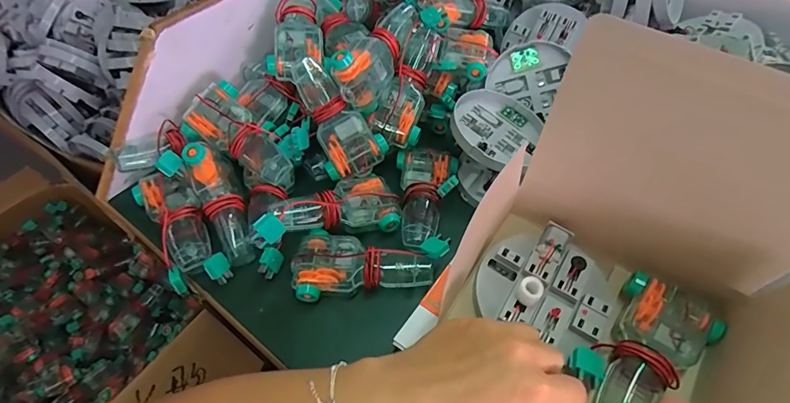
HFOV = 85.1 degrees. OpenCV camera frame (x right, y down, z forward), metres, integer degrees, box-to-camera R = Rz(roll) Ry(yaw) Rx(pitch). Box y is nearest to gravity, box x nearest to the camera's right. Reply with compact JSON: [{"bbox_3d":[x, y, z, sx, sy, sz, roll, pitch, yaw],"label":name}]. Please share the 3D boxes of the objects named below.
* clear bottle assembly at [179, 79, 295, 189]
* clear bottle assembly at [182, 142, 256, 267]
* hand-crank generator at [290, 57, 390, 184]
[{"bbox_3d":[-0.153,-0.062,0.431,0.122,0.045,0.056,40,62,4],"label":"clear bottle assembly"},{"bbox_3d":[-0.165,0.004,0.417,0.034,0.039,0.120,-24,81,-16],"label":"clear bottle assembly"},{"bbox_3d":[-0.064,-0.083,0.436,0.059,0.049,0.126,-32,89,-21],"label":"hand-crank generator"}]

